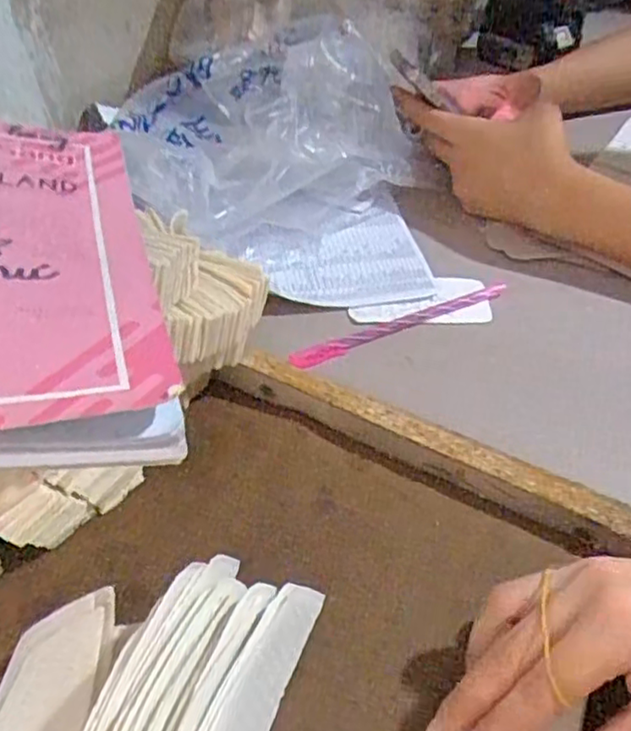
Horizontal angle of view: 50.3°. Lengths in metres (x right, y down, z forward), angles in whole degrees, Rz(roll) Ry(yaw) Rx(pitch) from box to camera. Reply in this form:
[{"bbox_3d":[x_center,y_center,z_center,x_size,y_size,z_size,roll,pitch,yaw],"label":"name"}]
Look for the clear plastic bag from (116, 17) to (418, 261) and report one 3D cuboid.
[{"bbox_3d":[-0.039,-0.199,0.568,0.270,0.118,0.175,-30,50,-27],"label":"clear plastic bag"}]

